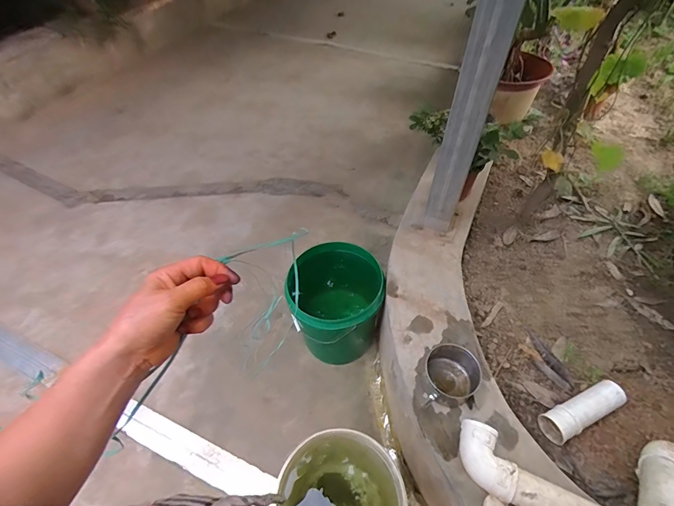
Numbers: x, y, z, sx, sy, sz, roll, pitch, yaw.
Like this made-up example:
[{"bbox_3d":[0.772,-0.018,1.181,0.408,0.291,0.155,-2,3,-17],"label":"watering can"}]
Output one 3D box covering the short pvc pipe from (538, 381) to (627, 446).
[{"bbox_3d":[0.699,0.442,1.023,0.269,0.068,0.078,-20,54,-14],"label":"short pvc pipe"}]

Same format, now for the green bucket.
[{"bbox_3d":[-0.004,0.197,1.337,0.321,0.364,0.302,0,52,1],"label":"green bucket"}]

